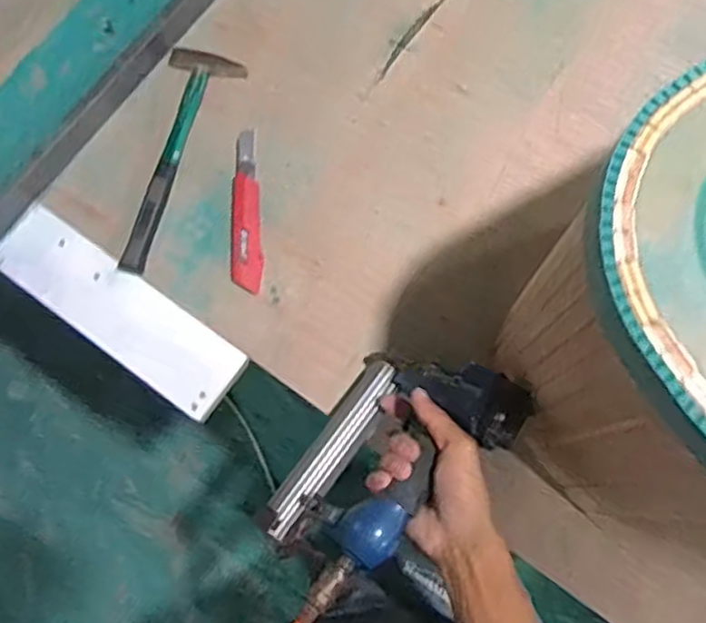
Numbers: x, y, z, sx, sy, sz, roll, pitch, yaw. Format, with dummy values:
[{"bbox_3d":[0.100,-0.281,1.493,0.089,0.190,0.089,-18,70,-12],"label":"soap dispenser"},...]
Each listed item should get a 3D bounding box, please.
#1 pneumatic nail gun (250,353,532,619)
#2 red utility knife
[{"bbox_3d":[0.022,0.124,0.616,0.245,0.062,0.177,-45,38,-5],"label":"pneumatic nail gun"},{"bbox_3d":[-0.120,-0.114,0.753,0.035,0.011,0.185,-3,77,1],"label":"red utility knife"}]

